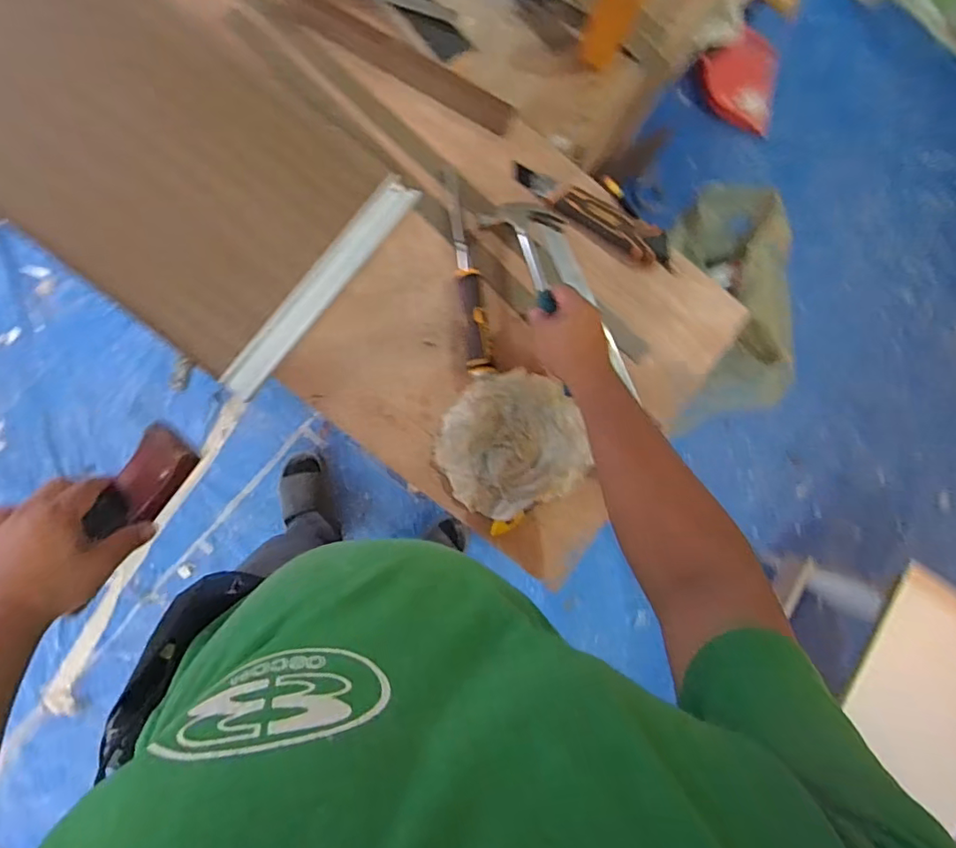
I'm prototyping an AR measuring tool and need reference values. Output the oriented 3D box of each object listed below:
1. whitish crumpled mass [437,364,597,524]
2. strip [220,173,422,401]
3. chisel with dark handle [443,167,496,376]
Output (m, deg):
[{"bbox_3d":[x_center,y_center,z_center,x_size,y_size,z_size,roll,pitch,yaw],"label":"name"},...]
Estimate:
[{"bbox_3d":[0.038,0.020,0.653,0.164,0.023,0.160,1,85,-8],"label":"whitish crumpled mass"},{"bbox_3d":[-0.181,-0.165,0.643,0.042,0.007,0.316,37,81,-3],"label":"strip"},{"bbox_3d":[-0.011,-0.185,0.664,0.029,0.027,0.253,-6,86,-9],"label":"chisel with dark handle"}]

